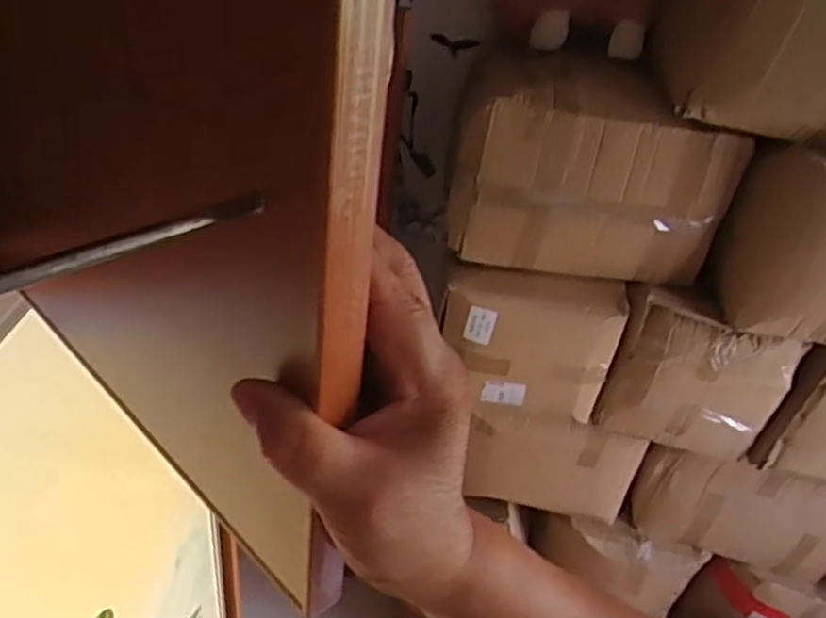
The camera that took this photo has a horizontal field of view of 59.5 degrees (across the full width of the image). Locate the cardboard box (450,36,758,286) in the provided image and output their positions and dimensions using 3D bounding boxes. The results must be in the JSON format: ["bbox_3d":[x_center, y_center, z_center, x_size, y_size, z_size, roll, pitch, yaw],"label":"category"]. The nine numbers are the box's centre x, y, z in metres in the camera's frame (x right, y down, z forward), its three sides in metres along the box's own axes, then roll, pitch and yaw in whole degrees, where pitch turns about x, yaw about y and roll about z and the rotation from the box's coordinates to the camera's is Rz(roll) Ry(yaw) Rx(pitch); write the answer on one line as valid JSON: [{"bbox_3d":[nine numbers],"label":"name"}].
[{"bbox_3d":[0.384,-0.330,1.609,0.579,0.388,0.332,11,37,4],"label":"cardboard box"}]

